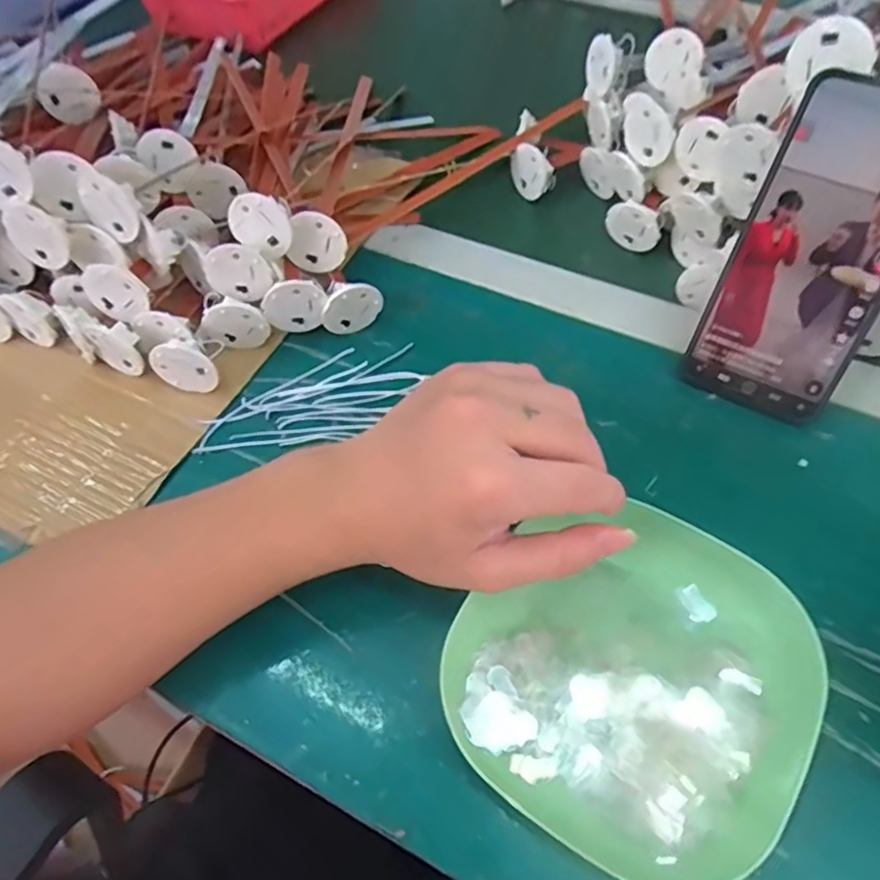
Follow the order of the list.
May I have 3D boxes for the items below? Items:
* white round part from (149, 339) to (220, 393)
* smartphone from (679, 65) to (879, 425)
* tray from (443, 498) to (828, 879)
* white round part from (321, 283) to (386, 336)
[{"bbox_3d":[-0.147,-0.043,0.366,0.036,0.038,0.010,8,58,8],"label":"white round part"},{"bbox_3d":[0.193,-0.093,0.327,0.075,0.163,0.004,26,26,18],"label":"smartphone"},{"bbox_3d":[0.084,0.102,0.282,0.143,0.023,0.142,27,62,18],"label":"tray"},{"bbox_3d":[-0.055,-0.081,0.398,0.039,0.038,0.007,-22,59,-11],"label":"white round part"}]

